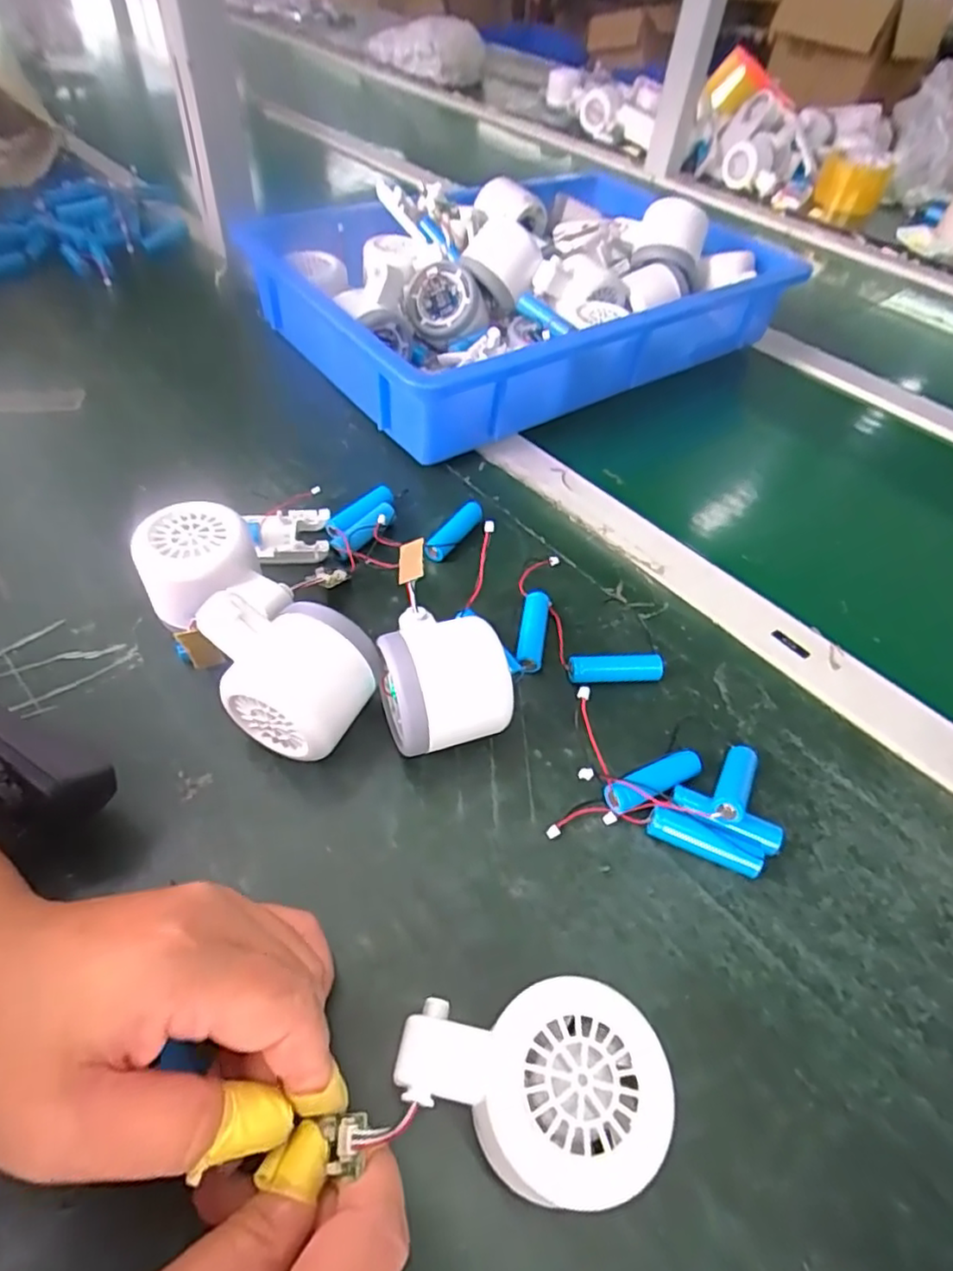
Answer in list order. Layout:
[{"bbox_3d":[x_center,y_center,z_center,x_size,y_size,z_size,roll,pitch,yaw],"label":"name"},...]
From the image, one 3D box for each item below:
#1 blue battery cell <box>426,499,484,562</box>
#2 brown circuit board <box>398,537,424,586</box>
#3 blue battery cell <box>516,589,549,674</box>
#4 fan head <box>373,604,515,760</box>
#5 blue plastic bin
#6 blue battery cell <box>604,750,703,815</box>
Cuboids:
[{"bbox_3d":[-0.013,-0.067,0.410,0.012,0.014,0.056,29,54,18],"label":"blue battery cell"},{"bbox_3d":[-0.037,-0.042,0.357,0.015,0.004,0.029,-15,50,13],"label":"brown circuit board"},{"bbox_3d":[0.032,-0.001,0.361,0.014,0.015,0.050,9,50,3],"label":"blue battery cell"},{"bbox_3d":[-0.016,0.024,0.314,0.059,0.053,0.057,2,50,-3],"label":"fan head"},{"bbox_3d":[0.027,-0.331,0.583,0.423,0.091,0.351,-29,58,-25],"label":"blue plastic bin"},{"bbox_3d":[0.086,0.071,0.308,0.053,0.016,0.014,-19,55,-19],"label":"blue battery cell"}]

